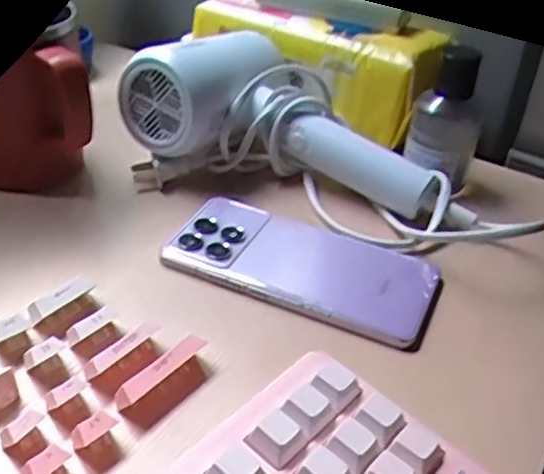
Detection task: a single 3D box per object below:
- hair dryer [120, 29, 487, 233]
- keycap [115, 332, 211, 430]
[{"bbox_3d":[0.021,-0.080,0.479,0.242,0.070,0.118,23,37,3],"label":"hair dryer"},{"bbox_3d":[-0.050,0.067,0.310,0.017,0.020,0.047,26,39,28],"label":"keycap"}]

